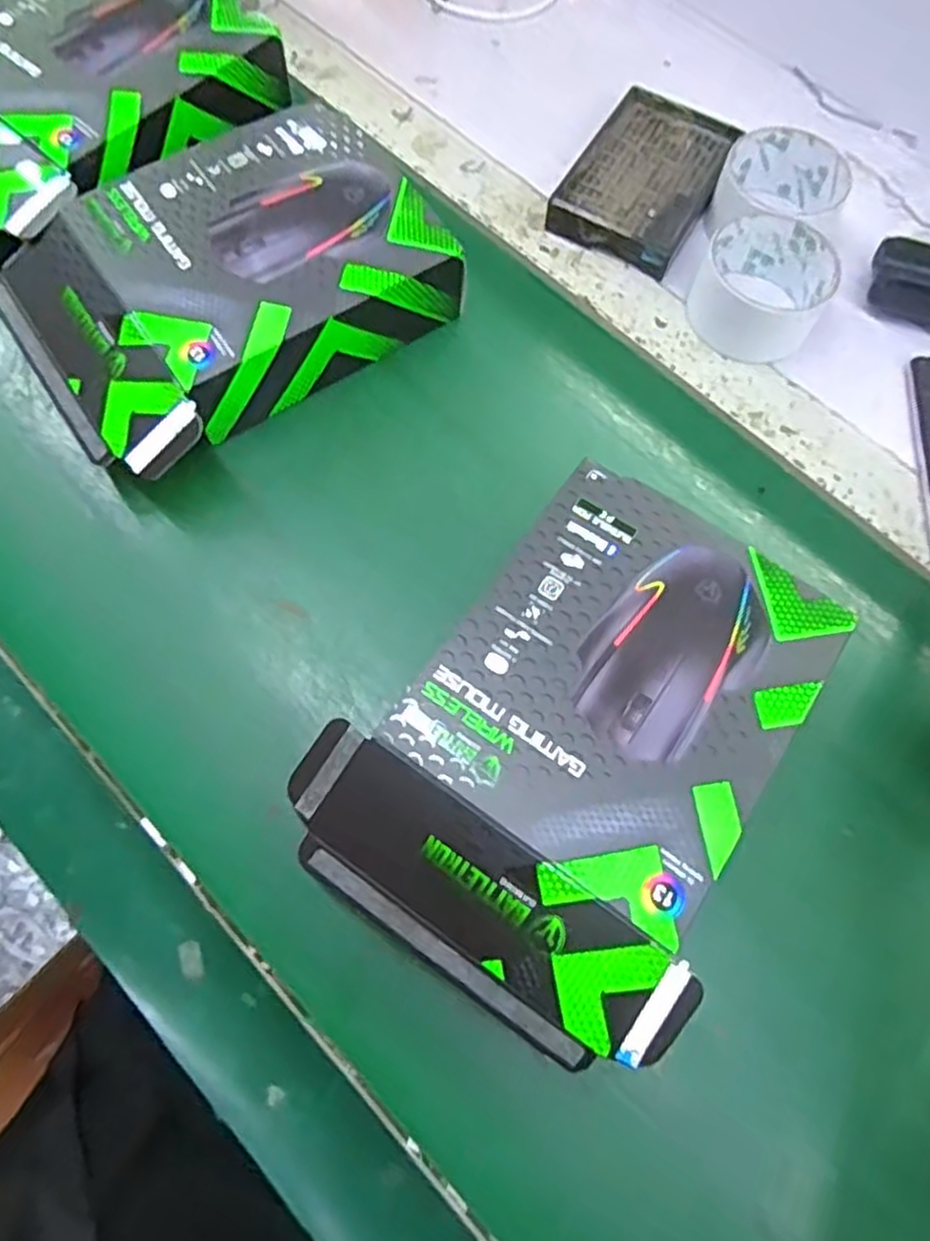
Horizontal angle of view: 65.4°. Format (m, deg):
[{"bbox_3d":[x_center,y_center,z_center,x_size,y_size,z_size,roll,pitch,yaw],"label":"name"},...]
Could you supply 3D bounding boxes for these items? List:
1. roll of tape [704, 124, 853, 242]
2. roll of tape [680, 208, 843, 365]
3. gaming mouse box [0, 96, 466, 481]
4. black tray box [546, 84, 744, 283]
[{"bbox_3d":[0.216,-0.293,0.497,0.082,0.037,0.082,0,70,-1],"label":"roll of tape"},{"bbox_3d":[0.191,-0.214,0.469,0.080,0.038,0.083,32,73,10],"label":"roll of tape"},{"bbox_3d":[-0.142,-0.201,0.443,0.238,0.060,0.167,-36,75,-13],"label":"gaming mouse box"},{"bbox_3d":[0.128,-0.311,0.511,0.090,0.023,0.139,27,72,8],"label":"black tray box"}]

